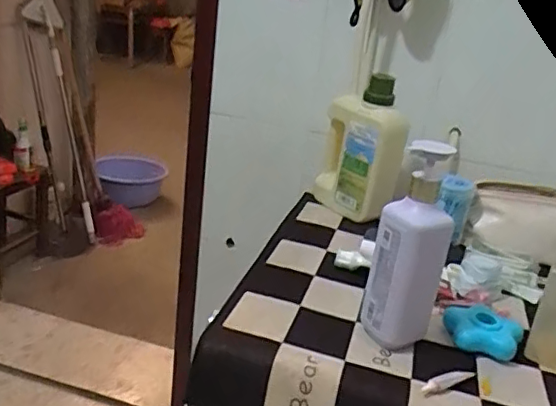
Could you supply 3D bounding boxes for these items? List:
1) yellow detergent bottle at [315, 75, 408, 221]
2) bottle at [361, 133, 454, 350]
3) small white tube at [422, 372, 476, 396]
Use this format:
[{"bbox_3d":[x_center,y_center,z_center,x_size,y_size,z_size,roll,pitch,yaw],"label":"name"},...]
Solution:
[{"bbox_3d":[0.157,-0.112,1.107,0.079,0.276,0.166,-12,30,-36],"label":"yellow detergent bottle"},{"bbox_3d":[0.167,0.050,0.709,0.070,0.256,0.061,-3,24,-24],"label":"bottle"},{"bbox_3d":[0.201,0.209,0.676,0.080,0.011,0.014,-7,26,-32],"label":"small white tube"}]

